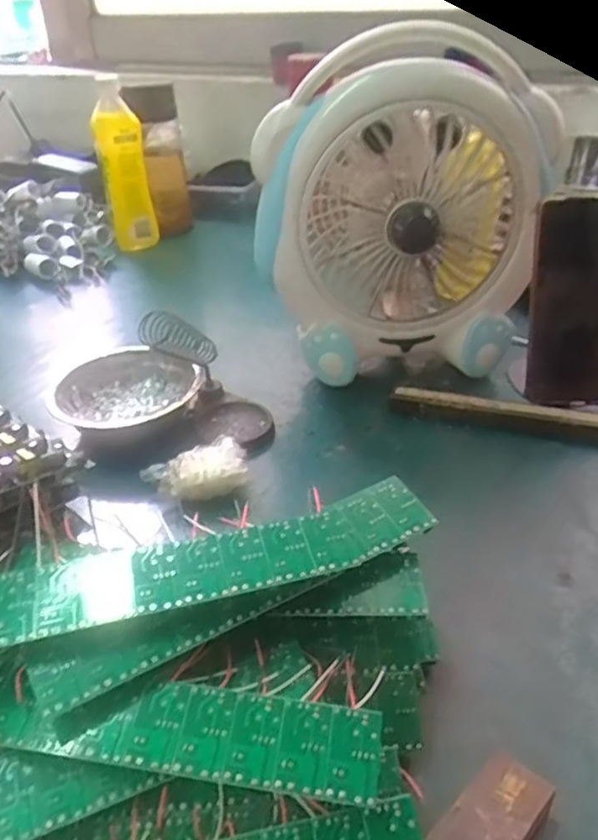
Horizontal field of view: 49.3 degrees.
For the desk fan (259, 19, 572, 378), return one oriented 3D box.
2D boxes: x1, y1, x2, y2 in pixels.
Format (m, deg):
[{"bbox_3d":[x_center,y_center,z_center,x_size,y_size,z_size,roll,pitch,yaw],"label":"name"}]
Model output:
[{"bbox_3d":[0.082,-0.176,0.553,0.229,0.265,0.140,5,35,9],"label":"desk fan"}]

